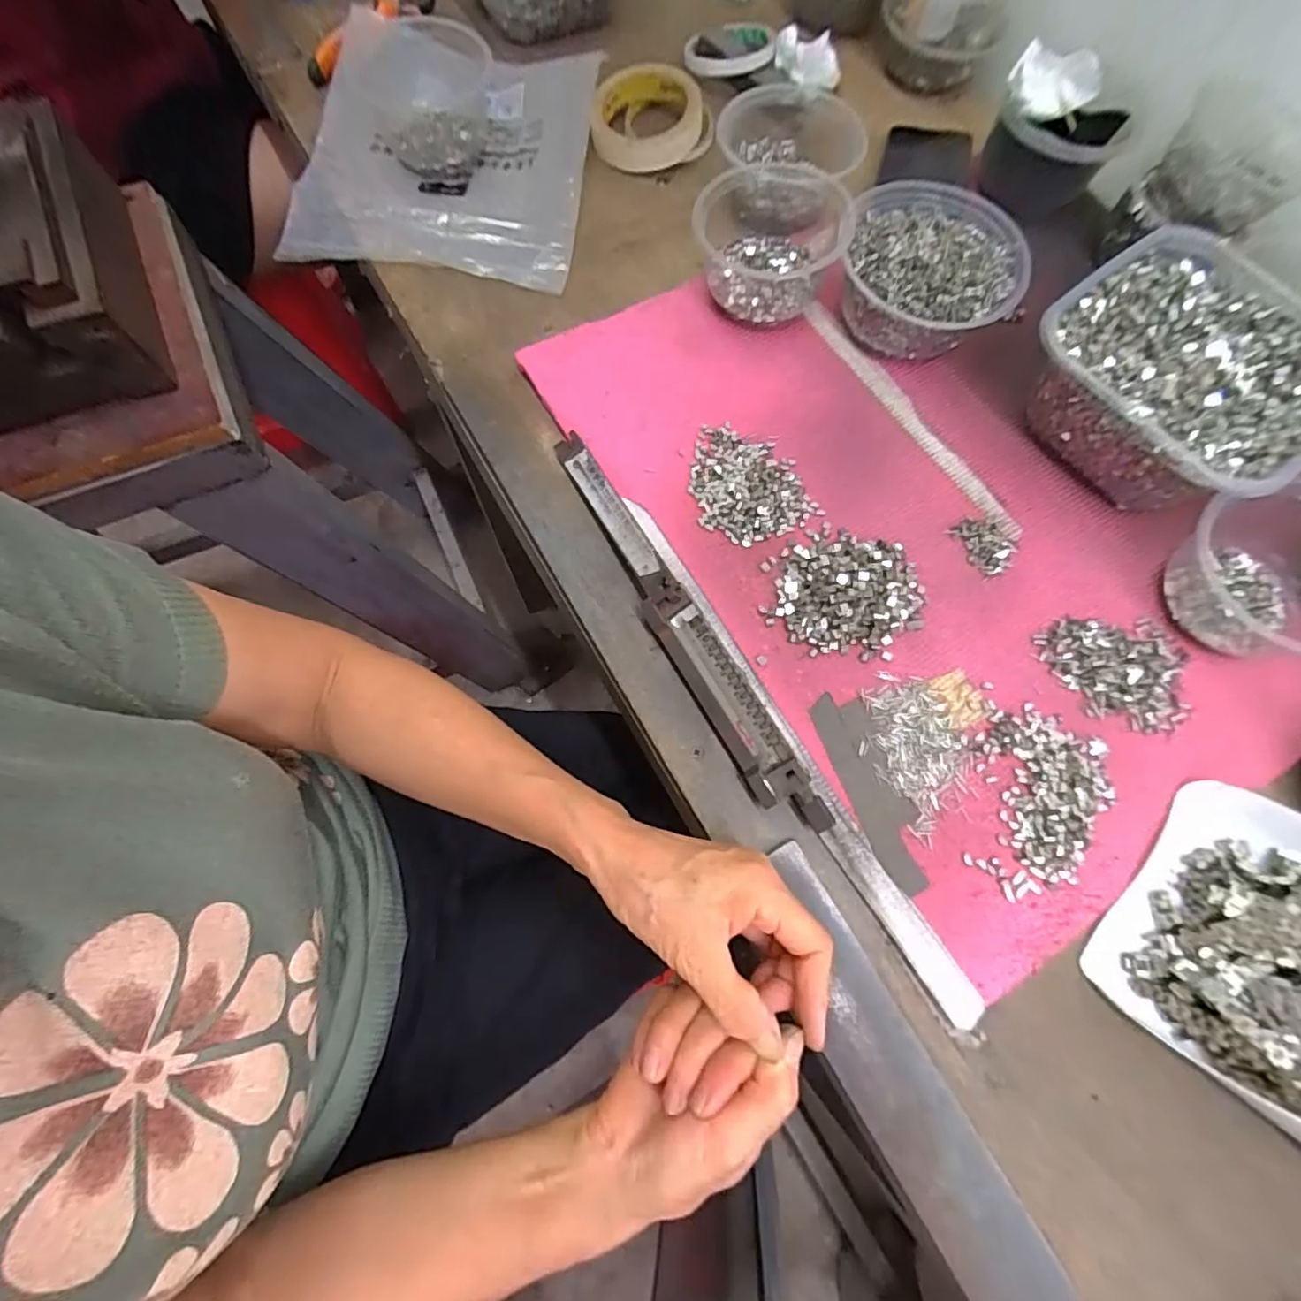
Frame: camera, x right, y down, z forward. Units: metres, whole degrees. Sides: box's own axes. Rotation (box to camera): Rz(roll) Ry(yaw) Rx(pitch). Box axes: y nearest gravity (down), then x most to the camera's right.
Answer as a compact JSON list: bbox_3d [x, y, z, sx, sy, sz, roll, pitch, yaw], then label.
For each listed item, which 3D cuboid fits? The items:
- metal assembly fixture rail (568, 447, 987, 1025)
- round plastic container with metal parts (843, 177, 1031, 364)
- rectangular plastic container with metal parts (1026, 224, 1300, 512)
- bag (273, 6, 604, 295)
[{"bbox_3d":[0.054,0.027,0.370,0.041,0.015,0.422,-30,76,-9],"label":"metal assembly fixture rail"},{"bbox_3d":[0.211,-0.288,0.452,0.125,0.059,0.137,0,73,0],"label":"round plastic container with metal parts"},{"bbox_3d":[0.370,-0.191,0.418,0.188,0.070,0.176,-36,77,-10],"label":"rectangular plastic container with metal parts"},{"bbox_3d":[-0.176,-0.447,0.516,0.242,0.032,0.260,9,73,2],"label":"bag"}]

